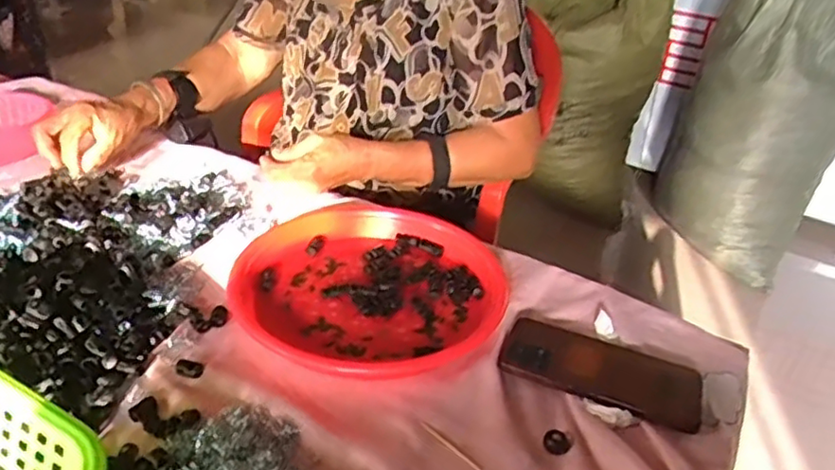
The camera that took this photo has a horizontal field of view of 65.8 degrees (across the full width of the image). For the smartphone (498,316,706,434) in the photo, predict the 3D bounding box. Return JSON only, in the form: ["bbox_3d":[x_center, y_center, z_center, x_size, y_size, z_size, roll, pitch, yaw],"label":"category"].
[{"bbox_3d":[0.157,0.115,0.552,0.163,0.012,0.082,18,34,19],"label":"smartphone"}]

